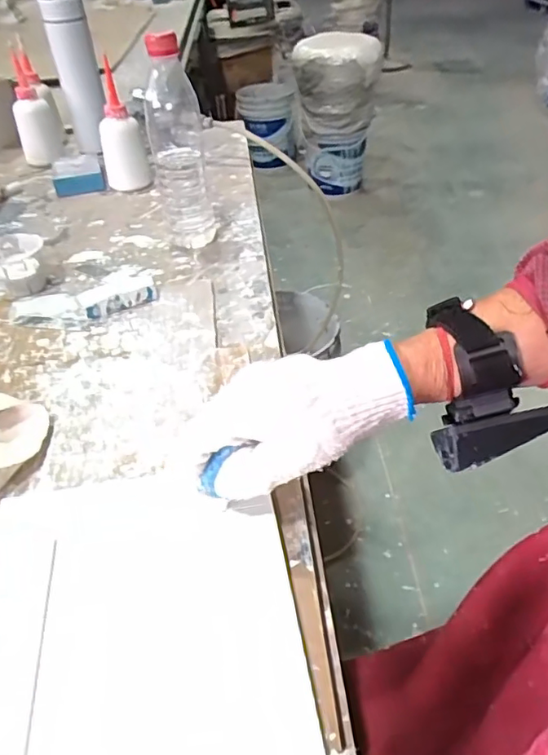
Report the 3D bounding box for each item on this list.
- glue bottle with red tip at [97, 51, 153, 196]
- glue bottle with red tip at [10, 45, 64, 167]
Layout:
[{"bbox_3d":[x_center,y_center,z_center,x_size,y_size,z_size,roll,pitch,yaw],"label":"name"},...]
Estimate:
[{"bbox_3d":[-0.214,-0.339,0.788,0.062,0.143,0.061,-12,41,-10],"label":"glue bottle with red tip"},{"bbox_3d":[-0.377,-0.415,0.889,0.065,0.140,0.062,-15,42,-14],"label":"glue bottle with red tip"}]

